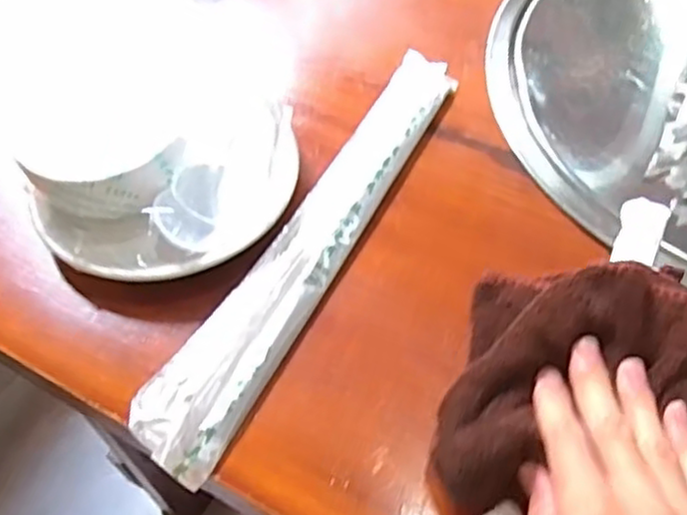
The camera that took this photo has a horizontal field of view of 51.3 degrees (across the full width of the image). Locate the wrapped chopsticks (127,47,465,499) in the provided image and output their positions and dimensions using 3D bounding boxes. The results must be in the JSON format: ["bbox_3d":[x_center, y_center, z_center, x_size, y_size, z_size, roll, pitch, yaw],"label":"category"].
[{"bbox_3d":[-0.015,-0.016,0.399,0.046,0.014,0.296,22,59,18],"label":"wrapped chopsticks"}]

